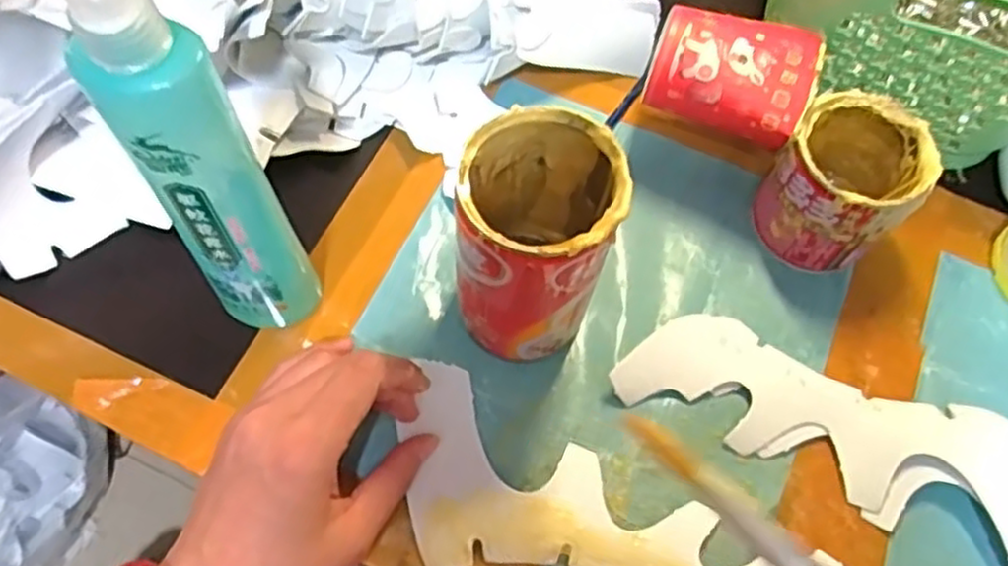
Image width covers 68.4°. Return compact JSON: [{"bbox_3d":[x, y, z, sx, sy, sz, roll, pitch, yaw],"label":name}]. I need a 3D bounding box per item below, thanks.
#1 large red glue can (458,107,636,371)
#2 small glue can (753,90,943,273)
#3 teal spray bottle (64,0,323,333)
[{"bbox_3d":[0.012,-0.015,0.330,0.061,0.121,0.067,1,65,-3],"label":"large red glue can"},{"bbox_3d":[0.173,-0.049,0.383,0.067,0.076,0.064,1,65,-3],"label":"small glue can"},{"bbox_3d":[-0.108,-0.035,0.279,0.030,0.220,0.036,16,65,4],"label":"teal spray bottle"}]

